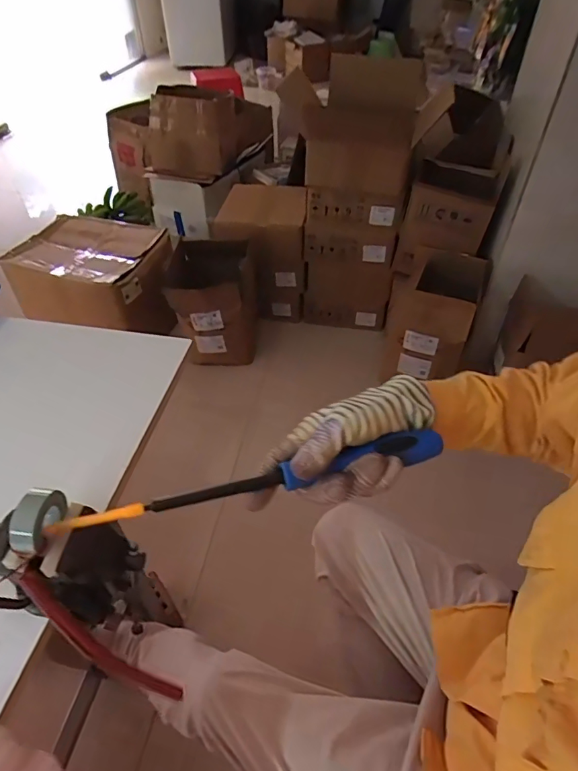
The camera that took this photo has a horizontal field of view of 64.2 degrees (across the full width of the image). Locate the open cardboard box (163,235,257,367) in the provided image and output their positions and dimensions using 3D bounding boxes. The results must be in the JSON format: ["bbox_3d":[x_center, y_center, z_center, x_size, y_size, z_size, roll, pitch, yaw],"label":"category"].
[{"bbox_3d":[-0.258,-0.275,1.631,0.284,0.378,0.282,-5,46,-5],"label":"open cardboard box"}]

